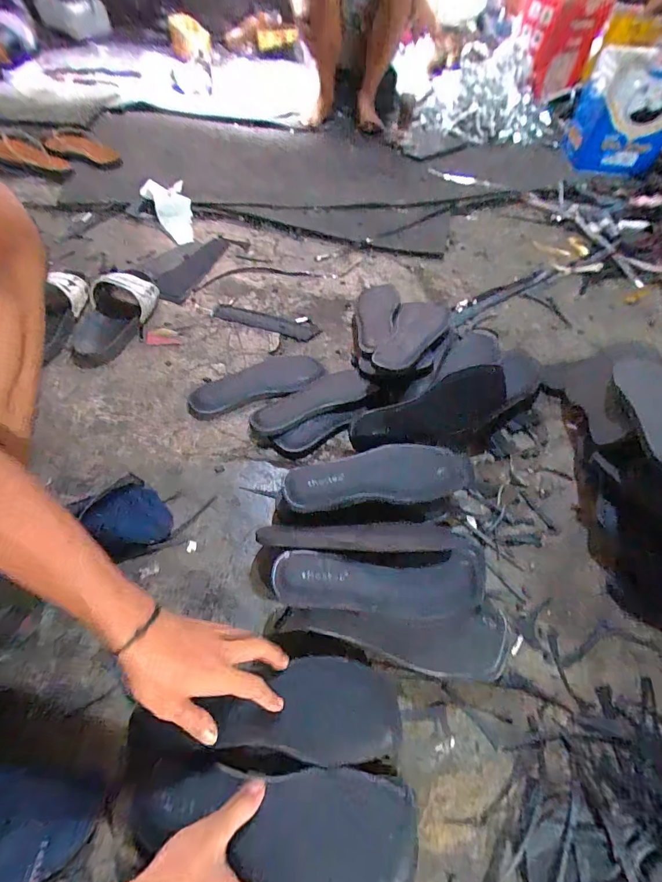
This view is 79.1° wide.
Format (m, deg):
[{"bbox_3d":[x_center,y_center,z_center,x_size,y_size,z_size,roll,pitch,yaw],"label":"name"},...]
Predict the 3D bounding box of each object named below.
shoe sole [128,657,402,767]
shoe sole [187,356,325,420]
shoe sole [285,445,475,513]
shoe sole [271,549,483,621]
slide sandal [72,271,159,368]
[{"bbox_3d":[-0.065,0.288,0.423,0.274,0.026,0.091,0,55,-7],"label":"shoe sole"},{"bbox_3d":[-0.132,-0.107,0.728,0.251,0.018,0.102,-21,59,-18],"label":"shoe sole"},{"bbox_3d":[0.067,0.046,0.558,0.260,0.019,0.086,-5,55,-6],"label":"shoe sole"},{"bbox_3d":[0.057,0.164,0.460,0.241,0.023,0.072,2,55,-3],"label":"shoe sole"},{"bbox_3d":[-0.428,-0.258,0.776,0.117,0.058,0.268,14,55,5],"label":"slide sandal"}]

